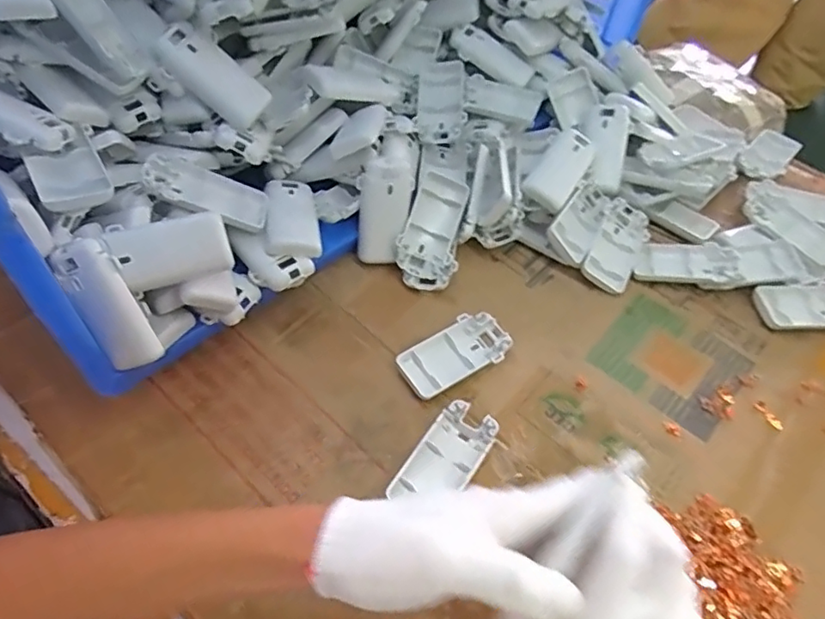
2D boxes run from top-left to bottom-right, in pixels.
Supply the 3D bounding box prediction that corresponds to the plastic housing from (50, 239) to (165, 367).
[{"bbox_3d":[-0.212,-0.003,0.399,0.038,0.094,0.022,-31,20,-20],"label":"plastic housing"}]

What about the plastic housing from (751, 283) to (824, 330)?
[{"bbox_3d":[0.372,-0.003,0.532,0.099,0.010,0.046,0,54,-5],"label":"plastic housing"}]

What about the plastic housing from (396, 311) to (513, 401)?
[{"bbox_3d":[0.037,0.039,0.487,0.096,0.017,0.049,-24,59,-21],"label":"plastic housing"}]

